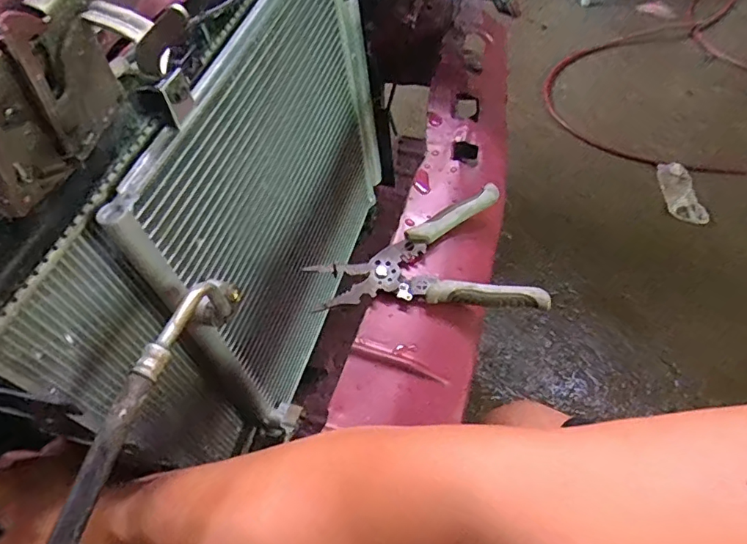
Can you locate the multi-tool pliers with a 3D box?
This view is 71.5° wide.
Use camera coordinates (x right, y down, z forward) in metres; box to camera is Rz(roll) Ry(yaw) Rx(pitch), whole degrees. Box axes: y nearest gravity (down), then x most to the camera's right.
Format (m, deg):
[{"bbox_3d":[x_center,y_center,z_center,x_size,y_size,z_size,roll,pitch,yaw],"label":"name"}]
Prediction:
[{"bbox_3d":[0.045,-0.020,0.456,0.184,0.019,0.120,-3,54,1],"label":"multi-tool pliers"}]

